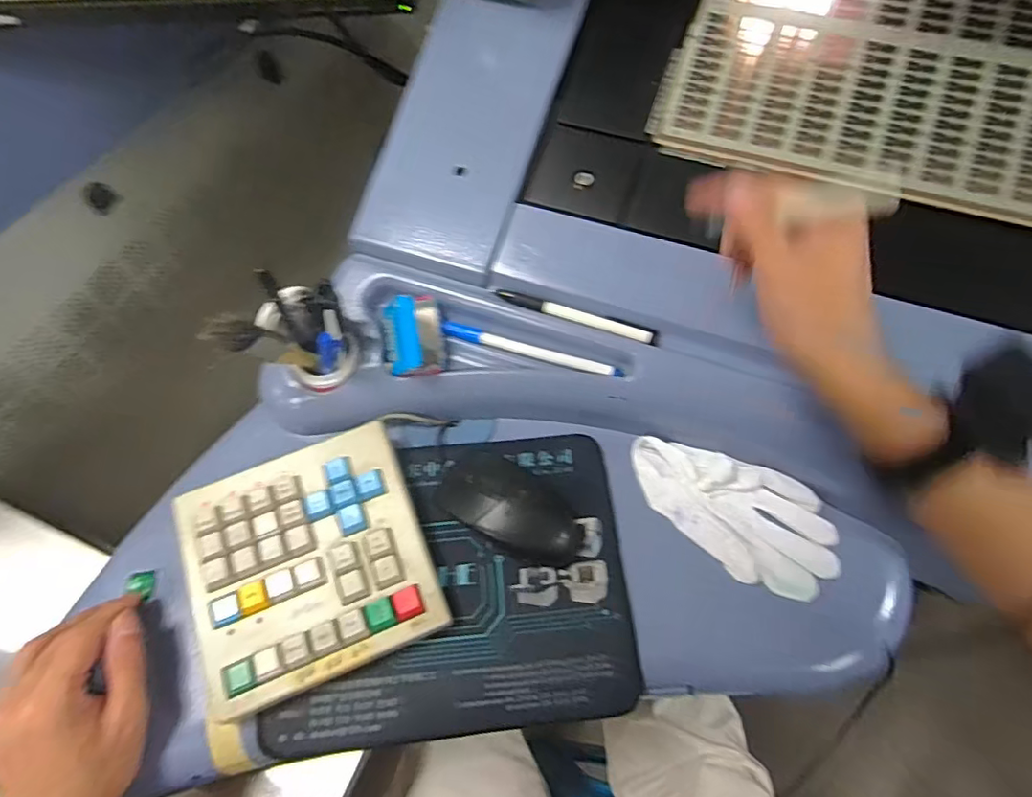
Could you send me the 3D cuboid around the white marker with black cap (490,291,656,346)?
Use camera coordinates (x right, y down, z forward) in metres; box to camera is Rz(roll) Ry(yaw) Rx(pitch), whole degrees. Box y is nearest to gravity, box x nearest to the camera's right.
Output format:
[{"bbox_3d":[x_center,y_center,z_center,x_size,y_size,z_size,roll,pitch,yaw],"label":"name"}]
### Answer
[{"bbox_3d":[0.047,-0.065,0.433,0.129,0.009,0.009,17,61,9],"label":"white marker with black cap"}]

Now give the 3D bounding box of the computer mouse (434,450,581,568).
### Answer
[{"bbox_3d":[-0.004,0.080,0.414,0.113,0.034,0.059,33,65,17],"label":"computer mouse"}]

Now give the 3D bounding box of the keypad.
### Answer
[{"bbox_3d":[-0.145,0.115,0.395,0.156,0.036,0.157,-19,62,-11],"label":"keypad"}]

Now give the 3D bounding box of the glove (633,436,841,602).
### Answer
[{"bbox_3d":[0.160,0.086,0.417,0.152,0.023,0.085,19,62,10],"label":"glove"}]

